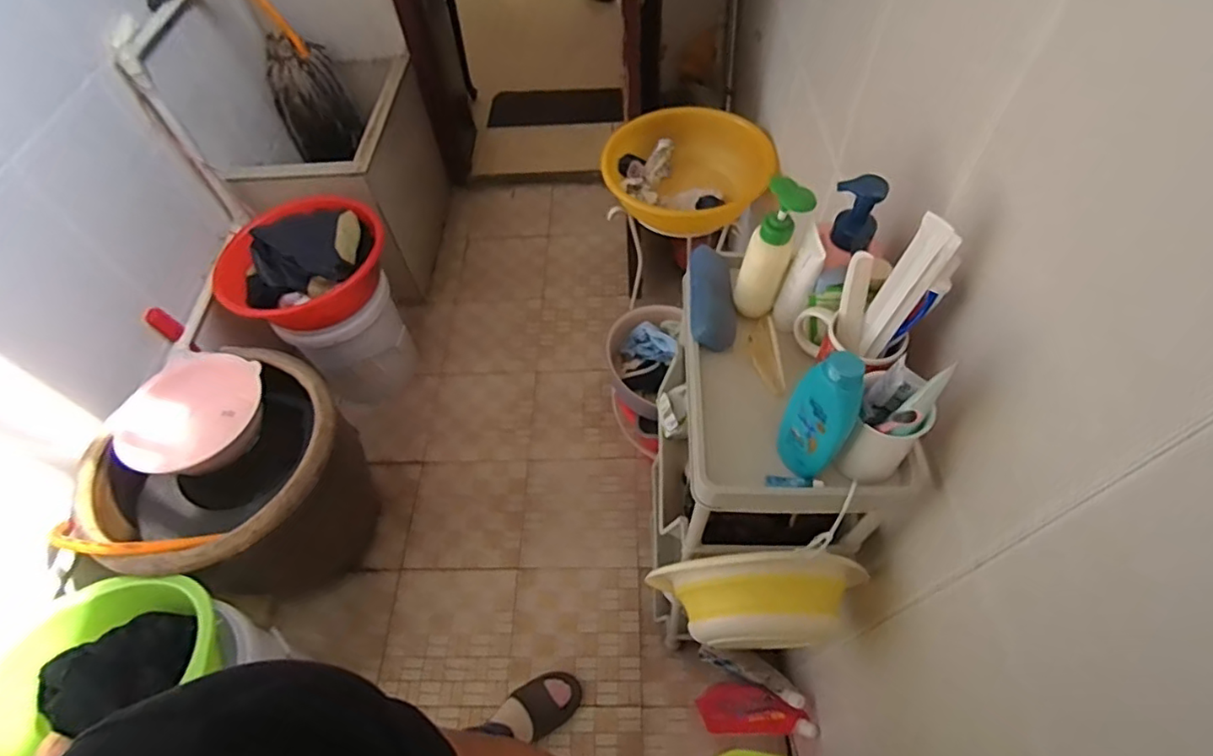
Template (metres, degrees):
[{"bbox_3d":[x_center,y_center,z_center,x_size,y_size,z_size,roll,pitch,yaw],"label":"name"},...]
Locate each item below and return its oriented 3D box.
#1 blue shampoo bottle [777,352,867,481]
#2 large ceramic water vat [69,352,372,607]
[{"bbox_3d":[0.207,0.040,0.562,0.059,0.162,0.031,22,60,18],"label":"blue shampoo bottle"},{"bbox_3d":[-0.782,0.272,1.316,0.489,0.490,0.454,-2,56,3],"label":"large ceramic water vat"}]

